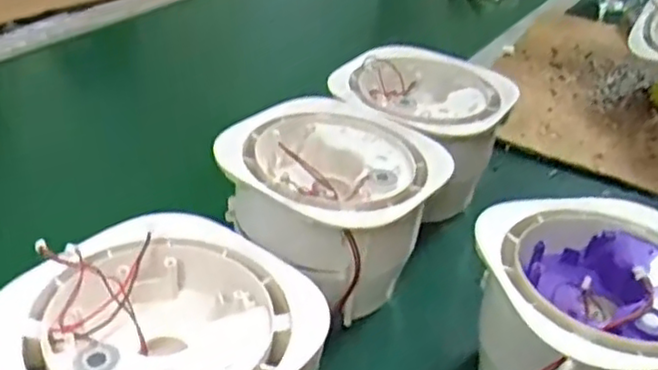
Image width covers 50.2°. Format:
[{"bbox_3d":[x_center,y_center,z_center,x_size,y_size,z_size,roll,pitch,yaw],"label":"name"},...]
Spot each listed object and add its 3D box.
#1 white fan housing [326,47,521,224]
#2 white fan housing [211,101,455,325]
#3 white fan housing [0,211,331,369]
[{"bbox_3d":[0.072,-0.040,0.618,0.135,0.114,0.142,25,38,27],"label":"white fan housing"},{"bbox_3d":[-0.001,0.015,0.492,0.133,0.089,0.138,4,33,-3],"label":"white fan housing"},{"bbox_3d":[-0.084,0.103,0.360,0.144,0.101,0.142,-21,42,-35],"label":"white fan housing"}]

